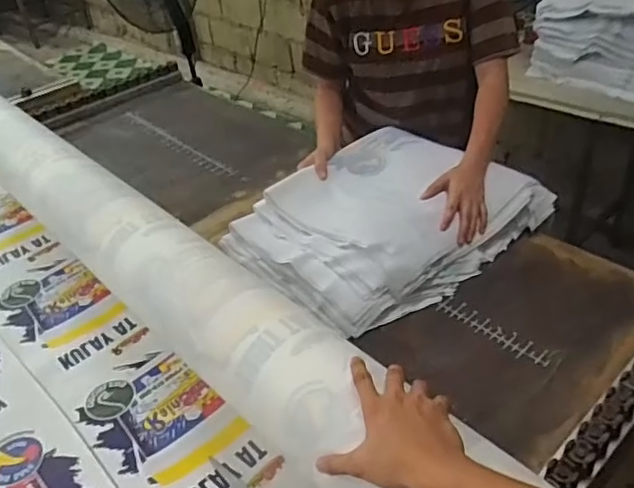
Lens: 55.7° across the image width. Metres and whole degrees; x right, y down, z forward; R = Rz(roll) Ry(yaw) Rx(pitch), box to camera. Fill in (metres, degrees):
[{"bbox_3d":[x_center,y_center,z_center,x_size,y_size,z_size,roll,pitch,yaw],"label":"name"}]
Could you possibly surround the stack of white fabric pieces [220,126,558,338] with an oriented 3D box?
[{"bbox_3d":[0.136,-0.064,1.162,0.539,0.109,0.393,-27,41,-26],"label":"stack of white fabric pieces"}]

